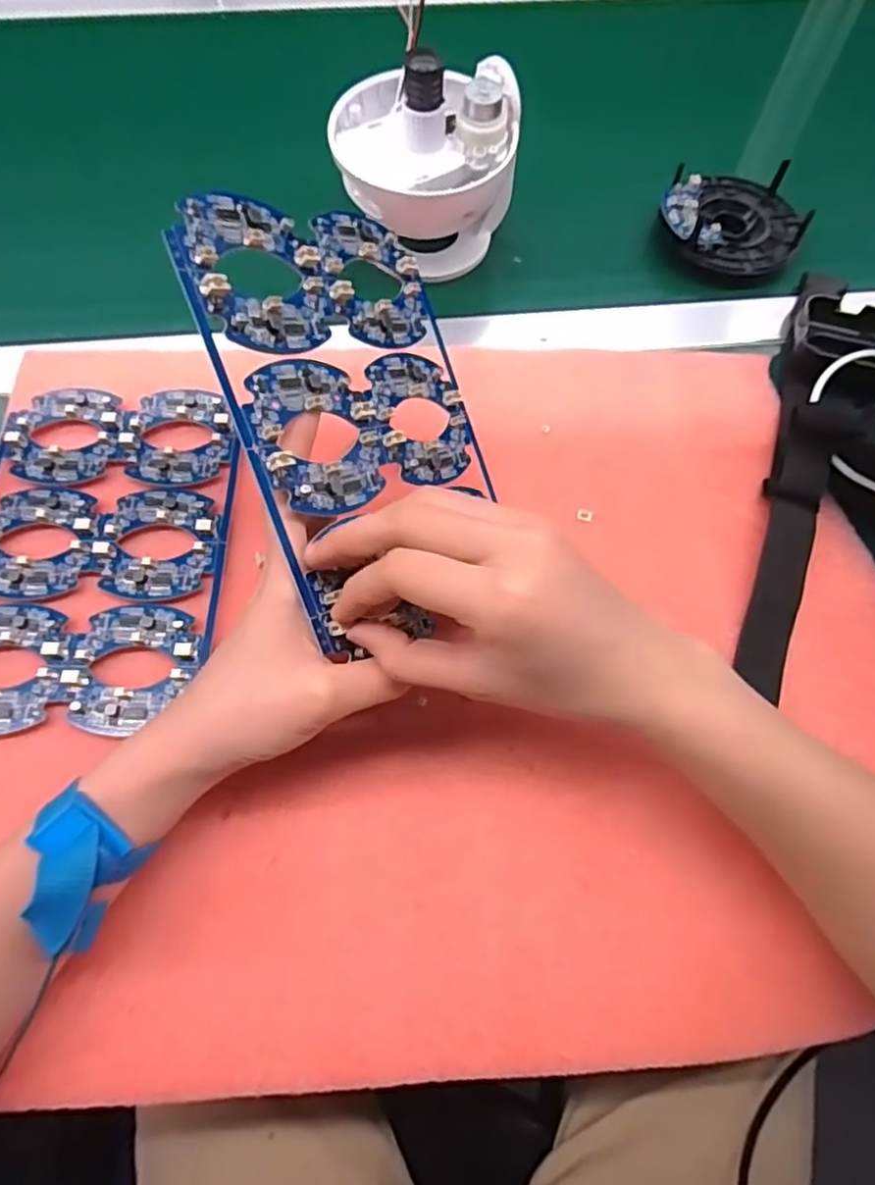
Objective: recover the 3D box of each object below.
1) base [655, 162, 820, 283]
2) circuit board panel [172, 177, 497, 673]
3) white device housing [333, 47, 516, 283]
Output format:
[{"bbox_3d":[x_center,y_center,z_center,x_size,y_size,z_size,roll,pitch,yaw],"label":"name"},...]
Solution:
[{"bbox_3d":[0.216,-0.275,0.456,0.100,0.025,0.102,0,66,-1],"label":"base"},{"bbox_3d":[-0.030,-0.082,0.289,0.134,0.006,0.192,-26,99,-44],"label":"circuit board panel"},{"bbox_3d":[-0.009,-0.288,0.422,0.115,0.120,0.087,14,66,5],"label":"white device housing"}]

